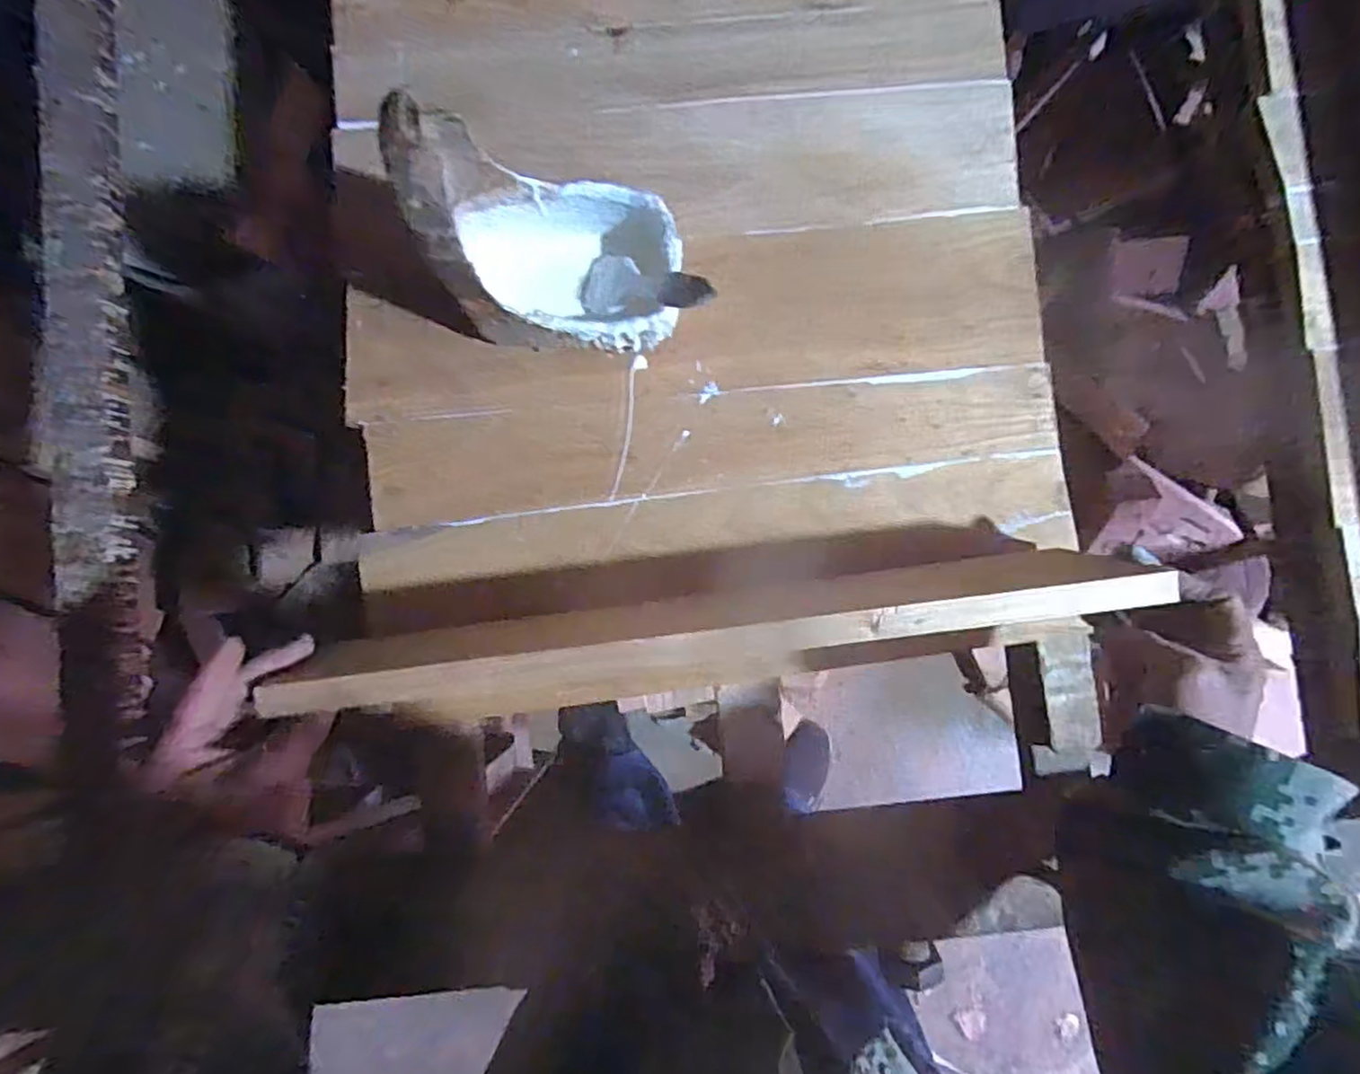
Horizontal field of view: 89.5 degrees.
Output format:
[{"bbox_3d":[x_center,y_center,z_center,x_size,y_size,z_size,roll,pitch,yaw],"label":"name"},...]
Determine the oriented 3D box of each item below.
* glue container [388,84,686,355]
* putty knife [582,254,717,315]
[{"bbox_3d":[-0.078,-0.198,0.451,0.158,0.206,0.111,-6,88,0],"label":"glue container"},{"bbox_3d":[-0.026,-0.179,0.492,0.012,0.148,0.041,29,88,-43],"label":"putty knife"}]

